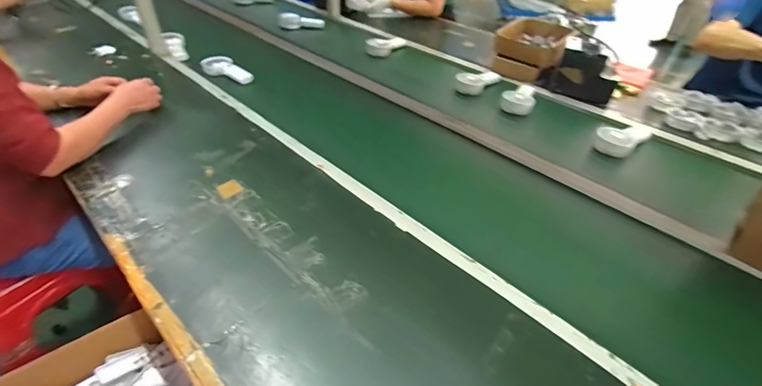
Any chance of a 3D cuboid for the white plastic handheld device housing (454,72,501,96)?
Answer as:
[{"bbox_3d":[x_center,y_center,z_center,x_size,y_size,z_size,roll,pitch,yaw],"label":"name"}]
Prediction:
[{"bbox_3d":[0.322,-0.361,1.249,0.175,0.065,0.077,-22,48,-27],"label":"white plastic handheld device housing"}]

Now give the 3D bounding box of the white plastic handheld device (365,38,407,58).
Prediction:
[{"bbox_3d":[0.012,-0.538,1.412,0.150,0.039,0.080,-7,42,-12],"label":"white plastic handheld device"}]

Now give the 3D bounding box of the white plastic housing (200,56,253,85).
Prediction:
[{"bbox_3d":[-0.481,-0.381,1.212,0.183,0.059,0.060,21,44,18],"label":"white plastic housing"}]

